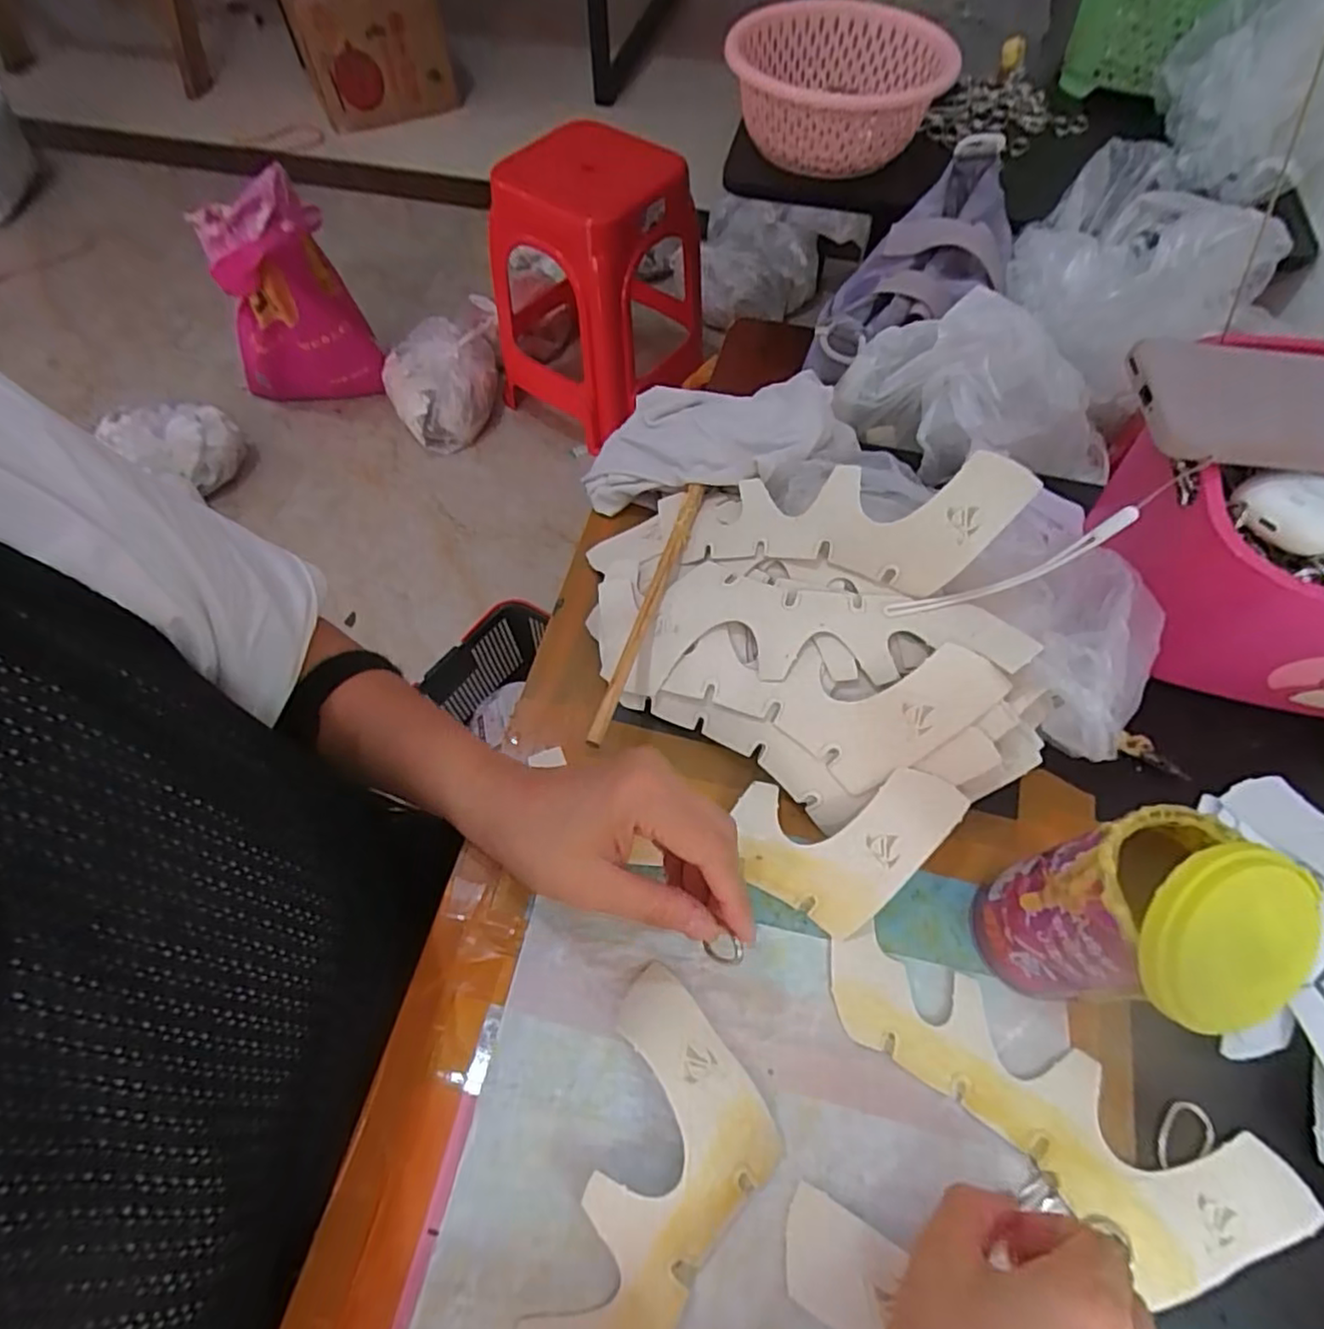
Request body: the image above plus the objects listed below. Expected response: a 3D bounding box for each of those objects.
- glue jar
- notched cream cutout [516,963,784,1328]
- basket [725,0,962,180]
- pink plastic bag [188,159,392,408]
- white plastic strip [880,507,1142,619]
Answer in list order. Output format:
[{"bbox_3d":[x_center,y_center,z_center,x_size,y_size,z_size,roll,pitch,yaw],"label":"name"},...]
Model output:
[{"bbox_3d":[0.188,0.109,0.274,0.056,0.145,0.073,-6,62,-3],"label":"glue jar"},{"bbox_3d":[-0.016,0.248,0.268,0.080,0.021,0.210,22,64,11],"label":"notched cream cutout"},{"bbox_3d":[0.185,-0.607,0.693,0.219,0.082,0.225,1,60,0],"label":"basket"},{"bbox_3d":[-0.813,-0.791,1.416,0.299,0.431,0.158,12,61,6],"label":"pink plastic bag"},{"bbox_3d":[0.187,-0.049,0.360,0.127,0.022,0.008,-23,61,18],"label":"white plastic strip"}]

